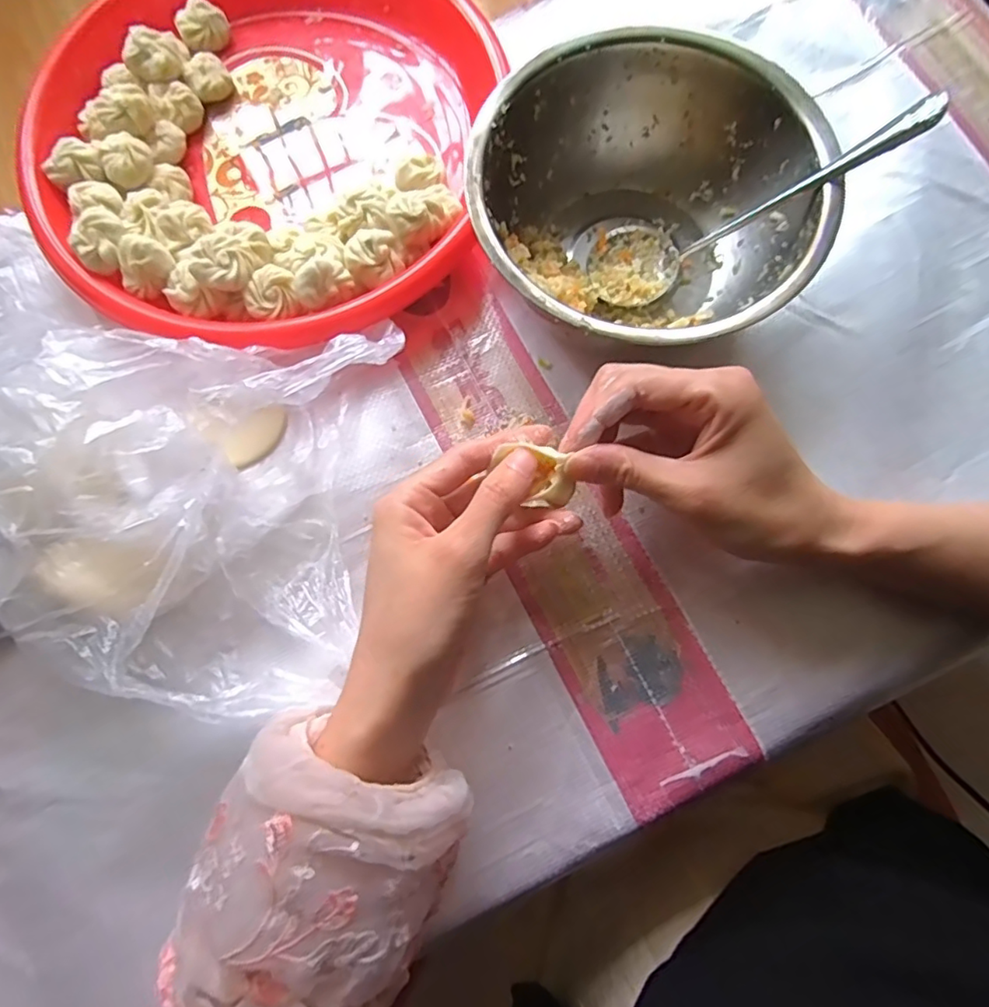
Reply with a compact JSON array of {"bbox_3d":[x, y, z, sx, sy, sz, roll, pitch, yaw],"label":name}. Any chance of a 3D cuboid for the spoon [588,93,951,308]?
[{"bbox_3d":[0.137,-0.160,0.316,0.177,0.054,0.052,-18,72,39],"label":"spoon"}]

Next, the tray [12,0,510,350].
[{"bbox_3d":[-0.142,-0.236,0.360,0.275,0.043,0.304,12,77,4],"label":"tray"}]

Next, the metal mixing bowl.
[{"bbox_3d":[0.081,-0.160,0.323,0.174,0.074,0.172,0,76,1],"label":"metal mixing bowl"}]

